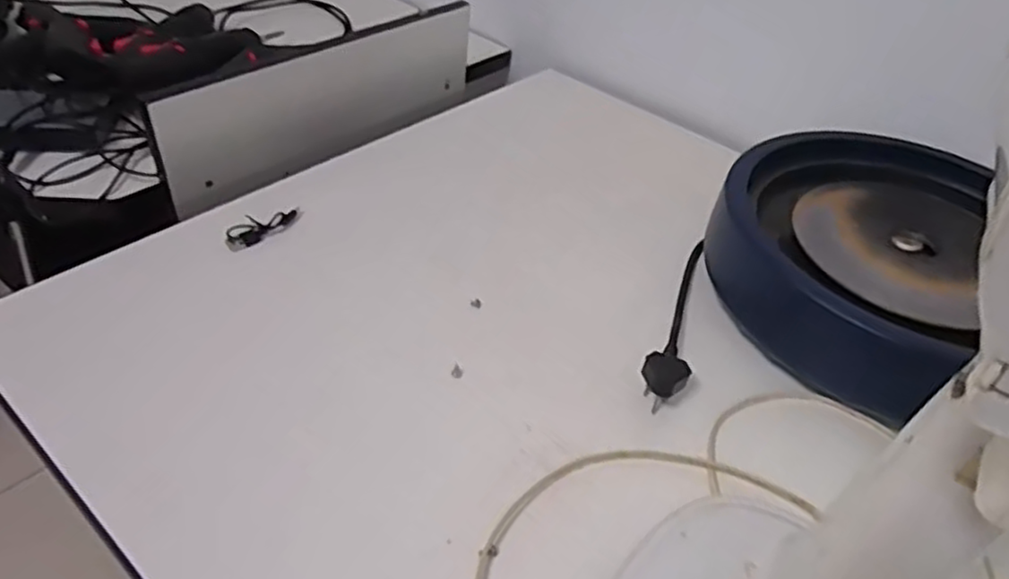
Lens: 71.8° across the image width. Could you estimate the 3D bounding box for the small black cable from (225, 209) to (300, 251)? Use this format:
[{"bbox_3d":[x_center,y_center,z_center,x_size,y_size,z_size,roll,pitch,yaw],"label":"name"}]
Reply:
[{"bbox_3d":[-0.210,-0.056,0.604,0.022,0.007,0.068,32,48,25],"label":"small black cable"}]

